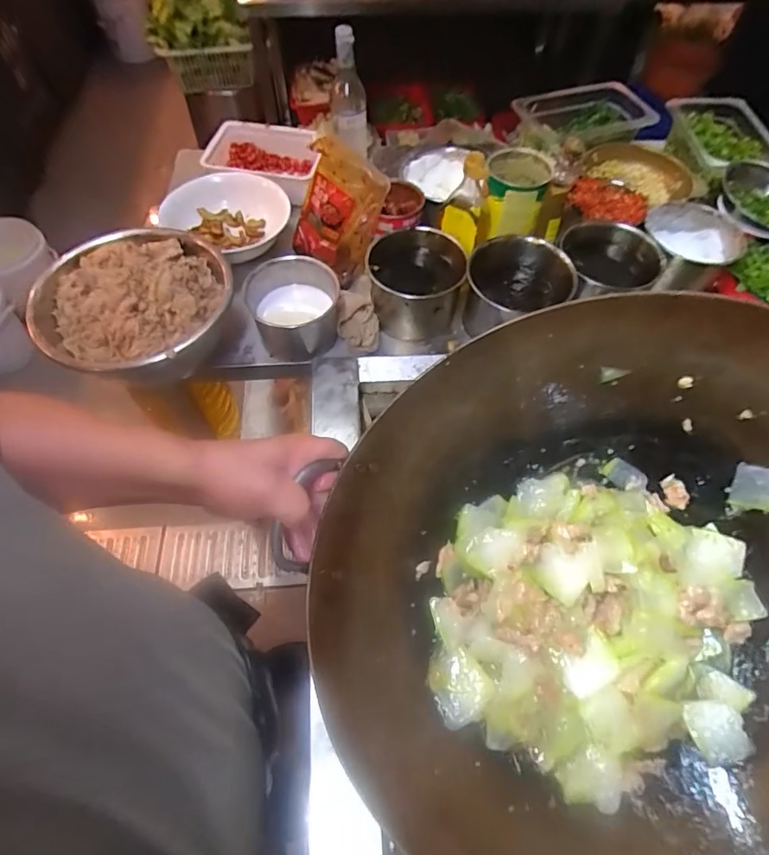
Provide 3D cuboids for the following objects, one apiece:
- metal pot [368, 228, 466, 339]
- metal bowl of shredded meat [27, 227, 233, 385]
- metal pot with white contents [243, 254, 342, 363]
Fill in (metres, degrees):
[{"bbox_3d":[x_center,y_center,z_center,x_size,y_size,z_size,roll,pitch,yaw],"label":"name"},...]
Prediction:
[{"bbox_3d":[0.047,-0.222,0.762,0.139,0.117,0.143,1,60,-1],"label":"metal pot"},{"bbox_3d":[-0.354,-0.161,0.688,0.241,0.123,0.230,1,60,-1],"label":"metal bowl of shredded meat"},{"bbox_3d":[-0.134,-0.173,0.730,0.126,0.091,0.134,1,60,-1],"label":"metal pot with white contents"}]

